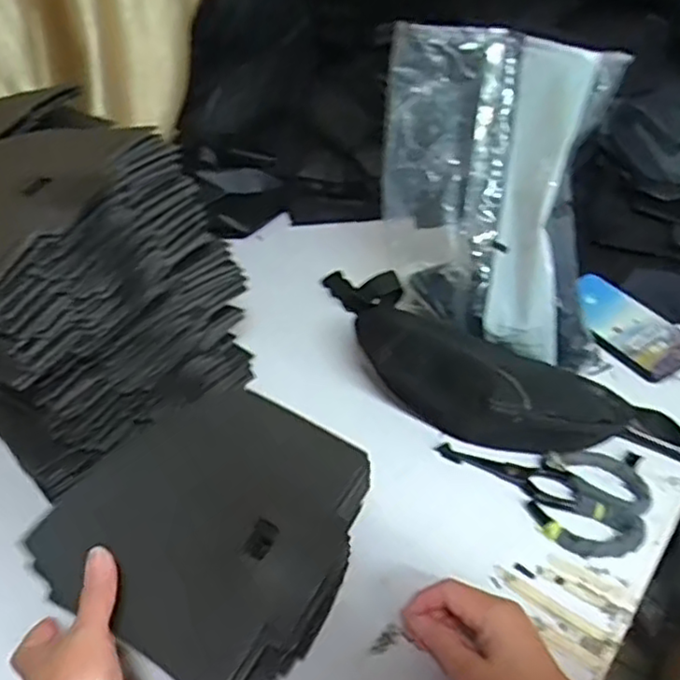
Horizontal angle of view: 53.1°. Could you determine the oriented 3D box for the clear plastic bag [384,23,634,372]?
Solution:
[{"bbox_3d":[0.151,-0.142,0.684,0.214,0.314,0.068,11,20,26],"label":"clear plastic bag"}]

